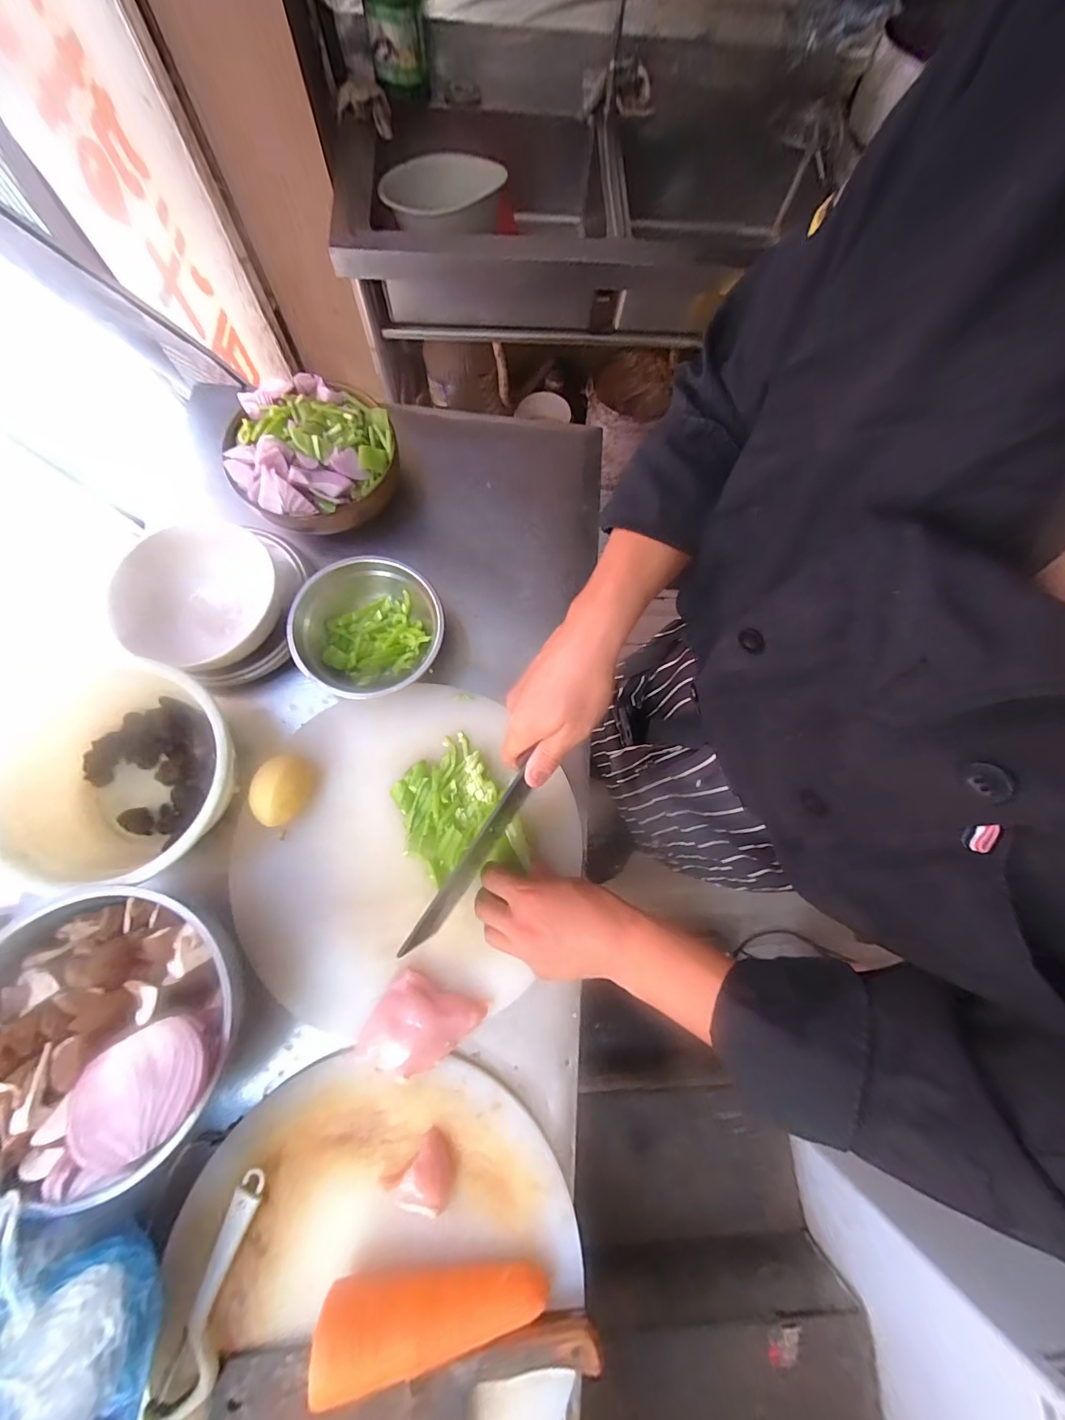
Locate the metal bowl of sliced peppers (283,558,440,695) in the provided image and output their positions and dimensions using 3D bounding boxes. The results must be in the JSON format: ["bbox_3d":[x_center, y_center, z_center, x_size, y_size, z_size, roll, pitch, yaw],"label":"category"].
[{"bbox_3d":[-0.190,-0.090,0.551,0.168,0.058,0.163,-30,77,-10],"label":"metal bowl of sliced peppers"}]

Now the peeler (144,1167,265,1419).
[{"bbox_3d":[-0.267,0.500,0.394,0.042,0.020,0.176,19,74,2],"label":"peeler"}]

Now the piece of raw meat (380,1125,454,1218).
[{"bbox_3d":[-0.098,0.424,0.421,0.053,0.018,0.048,-38,79,-13],"label":"piece of raw meat"}]

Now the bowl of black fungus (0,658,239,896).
[{"bbox_3d":[-0.406,0.074,0.486,0.214,0.101,0.204,1,74,-3],"label":"bowl of black fungus"}]

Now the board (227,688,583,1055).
[{"bbox_3d":[-0.137,0.146,0.513,0.364,0.034,0.336,-1,72,2],"label":"board"}]

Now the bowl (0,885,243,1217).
[{"bbox_3d":[-0.372,0.278,0.416,0.224,0.111,0.213,1,74,-3],"label":"bowl"}]

